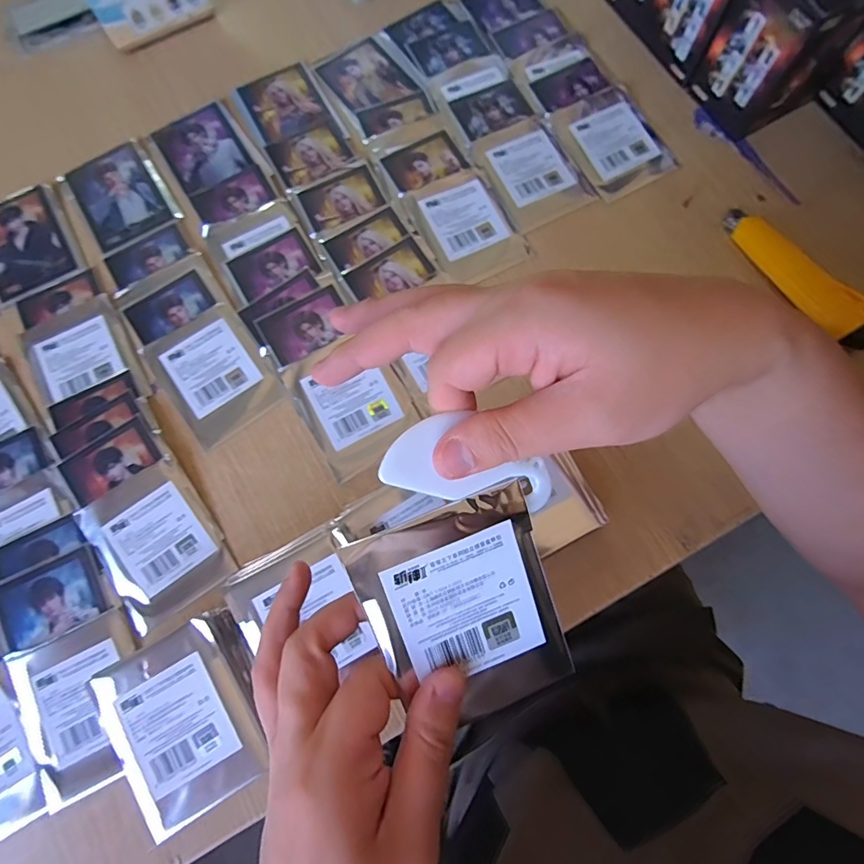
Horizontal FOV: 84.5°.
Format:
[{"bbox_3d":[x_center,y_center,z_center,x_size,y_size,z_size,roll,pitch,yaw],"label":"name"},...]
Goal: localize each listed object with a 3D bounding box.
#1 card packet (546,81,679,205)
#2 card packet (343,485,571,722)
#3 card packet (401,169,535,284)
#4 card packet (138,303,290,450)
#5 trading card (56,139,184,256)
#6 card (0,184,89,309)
[{"bbox_3d":[0.166,-0.267,0.434,0.082,0.005,0.104,-30,78,-7],"label":"card packet"},{"bbox_3d":[0.015,0.079,0.208,0.078,0.005,0.099,-21,103,-9],"label":"card packet"},{"bbox_3d":[0.032,-0.181,0.417,0.074,0.011,0.098,-28,78,-6],"label":"card packet"},{"bbox_3d":[-0.177,-0.048,0.388,0.079,0.007,0.101,-36,78,-8],"label":"card packet"},{"bbox_3d":[-0.283,-0.217,0.430,0.076,0.004,0.100,-33,78,-7],"label":"trading card"},{"bbox_3d":[-0.361,-0.169,0.419,0.079,0.004,0.107,-31,78,-7],"label":"card"}]

